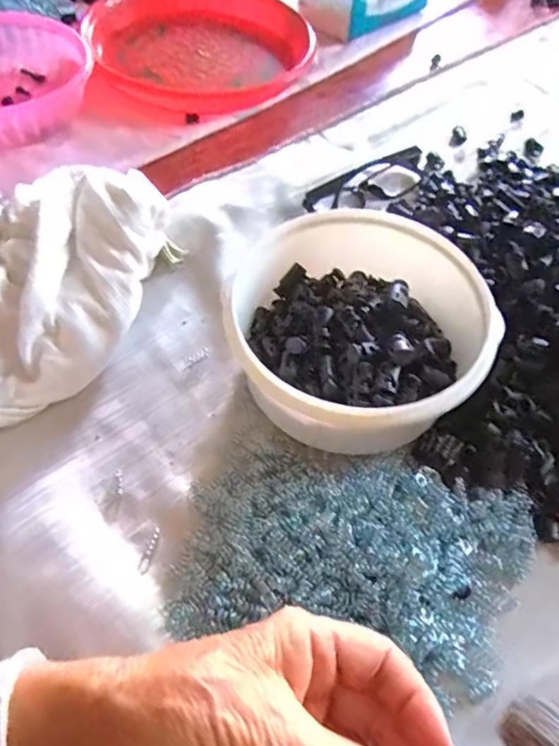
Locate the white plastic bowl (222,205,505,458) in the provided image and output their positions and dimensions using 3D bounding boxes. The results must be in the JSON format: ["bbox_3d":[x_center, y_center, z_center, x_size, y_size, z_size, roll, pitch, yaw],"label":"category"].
[{"bbox_3d":[0.047,-0.026,0.358,0.160,0.082,0.173,2,56,-2],"label":"white plastic bowl"}]

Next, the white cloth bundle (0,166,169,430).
[{"bbox_3d":[-0.192,-0.053,0.381,0.154,0.065,0.246,29,59,15],"label":"white cloth bundle"}]

